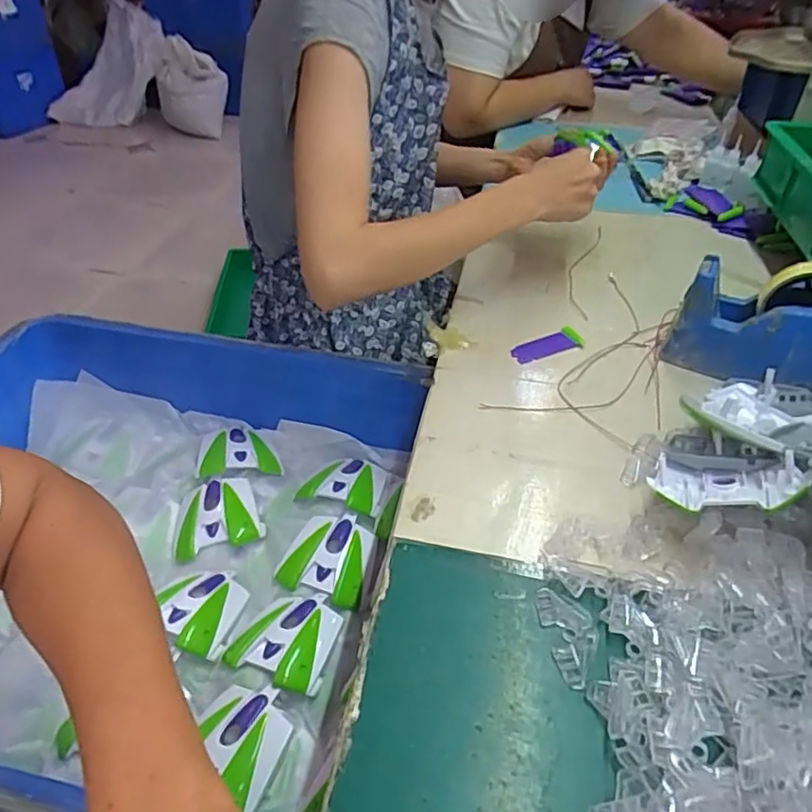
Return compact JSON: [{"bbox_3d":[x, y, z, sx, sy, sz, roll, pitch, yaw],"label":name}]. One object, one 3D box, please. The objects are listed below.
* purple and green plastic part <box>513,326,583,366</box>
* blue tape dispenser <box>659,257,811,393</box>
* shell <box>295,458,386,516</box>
[{"bbox_3d":[0.149,-0.062,0.647,0.081,0.006,0.030,-21,45,-24],"label":"purple and green plastic part"},{"bbox_3d":[0.356,-0.070,0.576,0.196,0.100,0.078,23,45,25],"label":"blue tape dispenser"},{"bbox_3d":[-0.068,0.093,0.735,0.095,0.038,0.090,16,42,15],"label":"shell"}]

